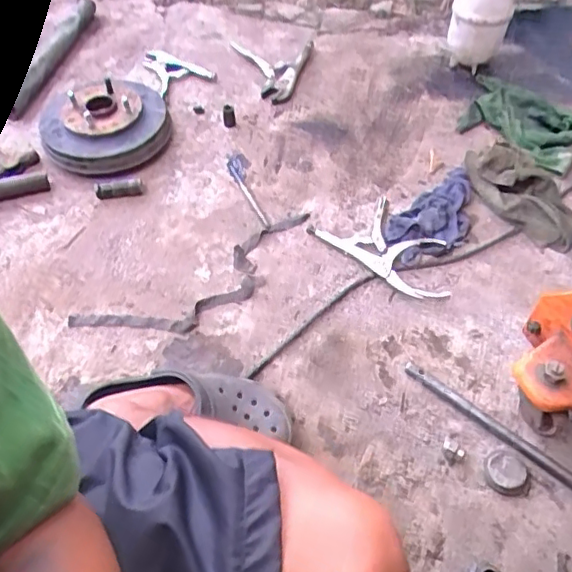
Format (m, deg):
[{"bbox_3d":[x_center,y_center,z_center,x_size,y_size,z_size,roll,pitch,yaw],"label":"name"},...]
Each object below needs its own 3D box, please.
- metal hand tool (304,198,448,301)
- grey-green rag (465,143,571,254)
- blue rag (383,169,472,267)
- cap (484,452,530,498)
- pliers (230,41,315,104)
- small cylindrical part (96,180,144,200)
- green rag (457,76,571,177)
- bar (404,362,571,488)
[{"bbox_3d":[0.168,-0.068,0.920,0.238,0.030,0.128,34,67,26],"label":"metal hand tool"},{"bbox_3d":[0.390,-0.154,0.968,0.110,0.062,0.236,-33,60,-22],"label":"grey-green rag"},{"bbox_3d":[0.251,-0.114,0.951,0.226,0.032,0.105,-38,62,-24],"label":"blue rag"},{"bbox_3d":[0.266,0.226,0.700,0.054,0.013,0.047,24,57,18],"label":"cap"},{"bbox_3d":[-0.031,-0.444,1.202,0.166,0.023,0.205,1,53,1],"label":"pliers"},{"bbox_3d":[-0.283,-0.161,0.997,0.077,0.021,0.027,-8,54,-5],"label":"small cylindrical part"},{"bbox_3d":[0.471,-0.290,1.063,0.318,0.069,0.215,28,58,20],"label":"green rag"},{"bbox_3d":[0.302,0.203,0.724,0.356,0.020,0.025,36,62,24],"label":"bar"}]

